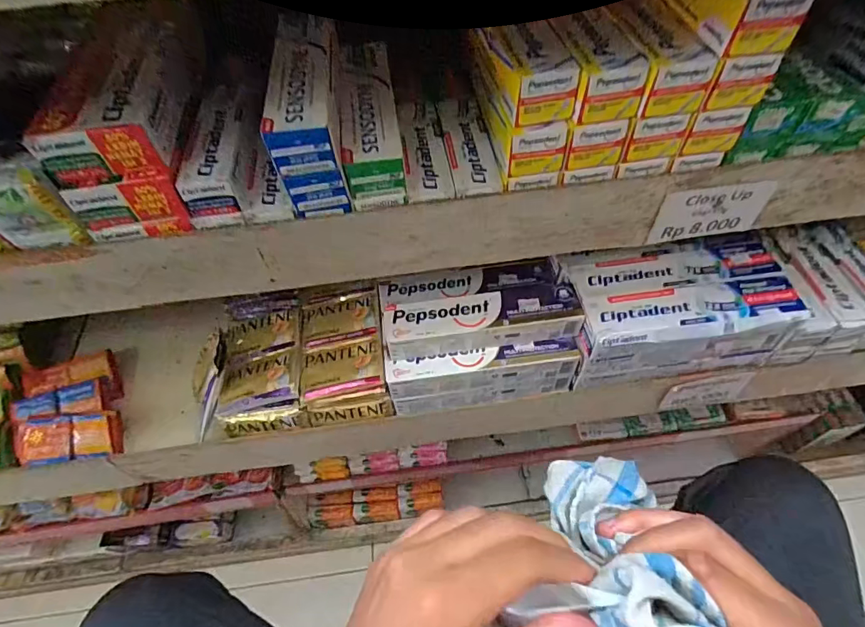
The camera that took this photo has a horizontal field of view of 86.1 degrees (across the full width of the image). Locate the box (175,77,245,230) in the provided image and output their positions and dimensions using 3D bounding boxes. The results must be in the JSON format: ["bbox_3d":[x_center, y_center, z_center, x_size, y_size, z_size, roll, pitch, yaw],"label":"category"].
[{"bbox_3d":[-0.173,-0.139,0.389,0.040,0.044,0.140,-6,53,-1],"label":"box"}]

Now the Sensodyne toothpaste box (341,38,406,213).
[{"bbox_3d":[-0.052,-0.170,0.403,0.044,0.045,0.181,-7,53,-2],"label":"Sensodyne toothpaste box"}]

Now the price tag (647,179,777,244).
[{"bbox_3d":[0.251,-0.091,0.416,0.101,0.056,0.006,-8,54,-3],"label":"price tag"}]

